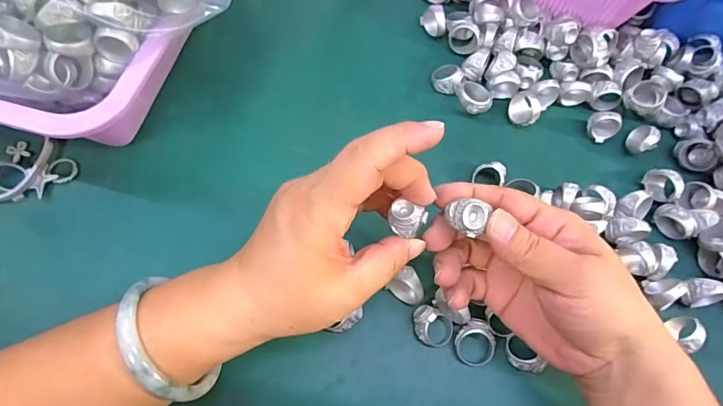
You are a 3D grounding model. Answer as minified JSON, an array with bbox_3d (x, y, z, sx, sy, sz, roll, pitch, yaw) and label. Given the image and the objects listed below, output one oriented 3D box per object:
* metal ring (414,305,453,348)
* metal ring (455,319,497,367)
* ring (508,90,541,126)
[{"bbox_3d":[0.047,0.082,0.299,0.028,0.019,0.021,24,70,5],"label":"metal ring"},{"bbox_3d":[0.075,0.093,0.299,0.026,0.009,0.029,10,98,2],"label":"metal ring"},{"bbox_3d":[0.129,-0.075,0.362,0.019,0.024,0.027,8,69,-1],"label":"ring"}]

